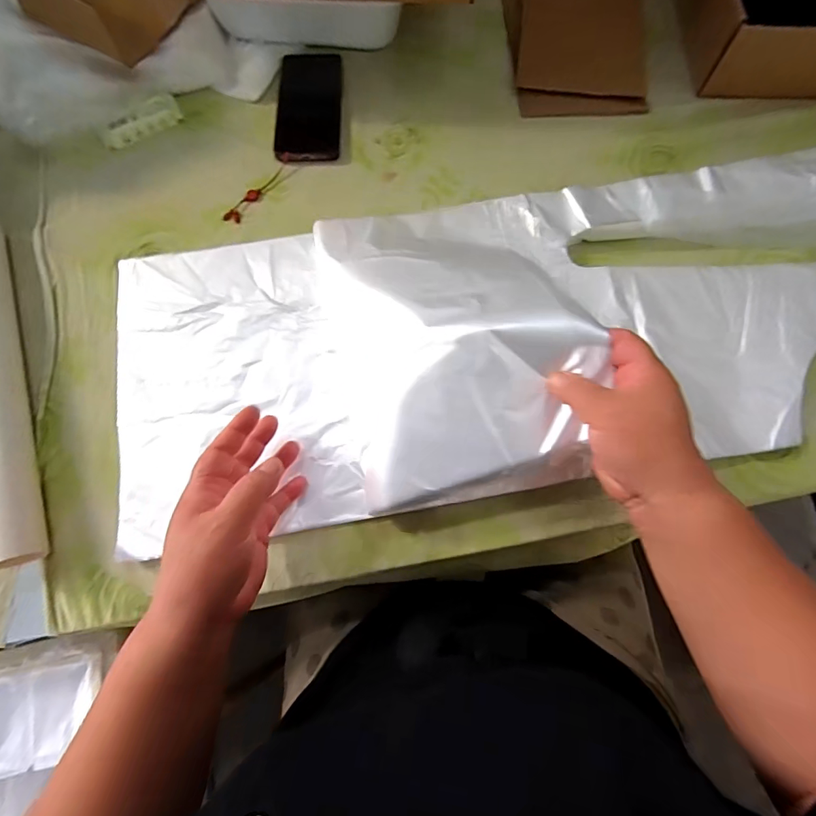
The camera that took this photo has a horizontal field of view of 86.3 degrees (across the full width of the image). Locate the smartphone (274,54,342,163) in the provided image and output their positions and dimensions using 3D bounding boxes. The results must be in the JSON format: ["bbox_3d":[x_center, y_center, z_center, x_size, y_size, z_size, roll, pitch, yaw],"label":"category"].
[{"bbox_3d":[-0.122,-0.374,0.539,0.076,0.007,0.172,-1,73,1],"label":"smartphone"}]

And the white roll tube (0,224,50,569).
[{"bbox_3d":[-0.398,-0.031,0.425,0.035,0.042,0.366,-19,73,-4],"label":"white roll tube"}]

